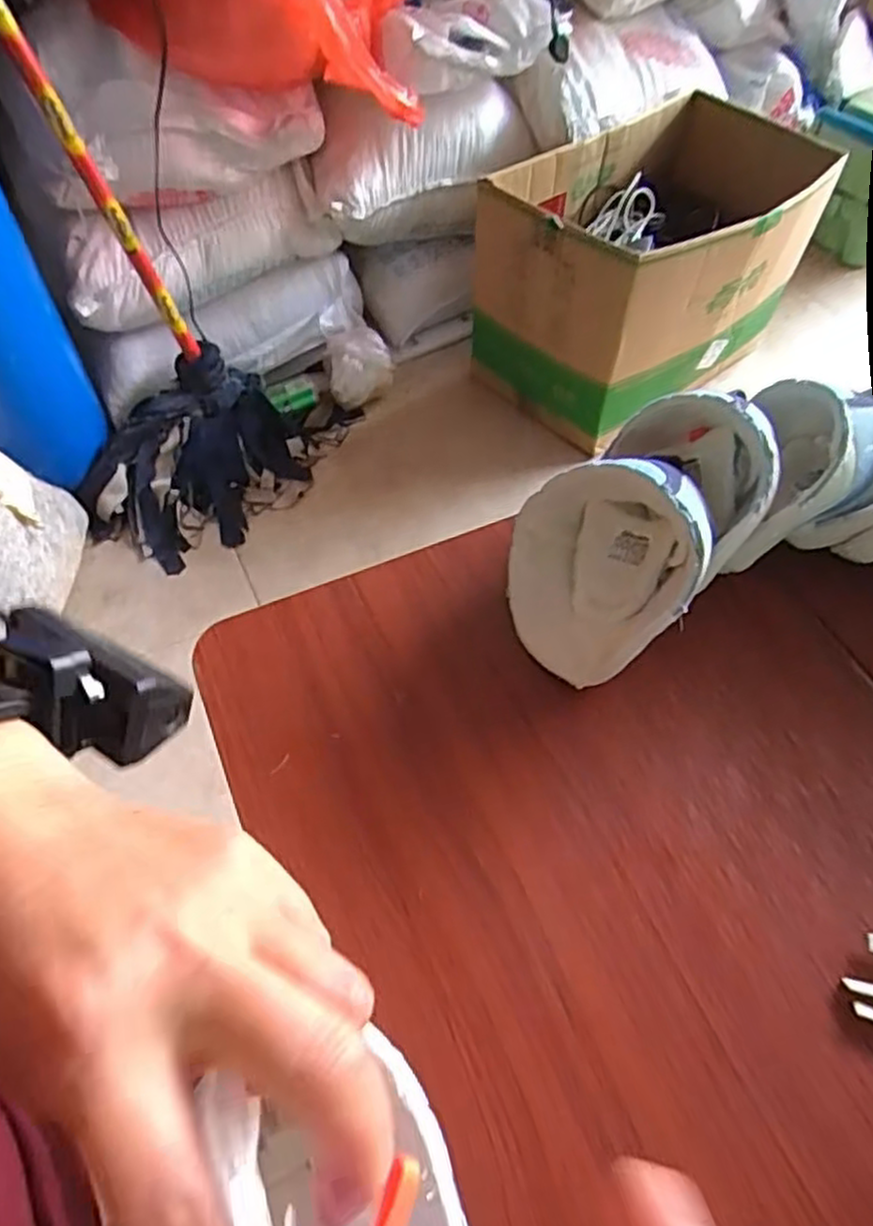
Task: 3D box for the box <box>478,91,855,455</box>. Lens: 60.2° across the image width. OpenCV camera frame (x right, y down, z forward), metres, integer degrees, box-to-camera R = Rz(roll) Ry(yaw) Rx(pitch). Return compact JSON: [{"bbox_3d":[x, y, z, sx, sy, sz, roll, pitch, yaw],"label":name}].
[{"bbox_3d":[0.329,-0.544,1.187,0.488,0.312,0.347,-34,62,-21],"label":"box"}]

